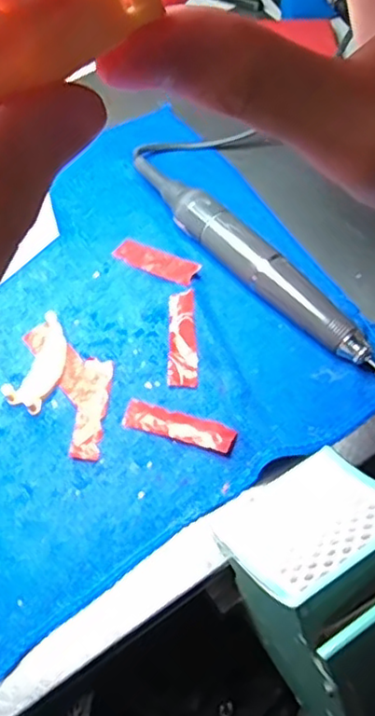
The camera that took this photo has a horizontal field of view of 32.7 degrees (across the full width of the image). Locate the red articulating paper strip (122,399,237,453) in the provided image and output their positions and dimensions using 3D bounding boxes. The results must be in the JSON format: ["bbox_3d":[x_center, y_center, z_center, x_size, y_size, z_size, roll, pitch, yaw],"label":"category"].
[{"bbox_3d":[-0.005,0.036,0.342,0.059,0.004,0.016,14,56,12],"label":"red articulating paper strip"}]

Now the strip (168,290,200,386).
[{"bbox_3d":[-0.003,-0.012,0.366,0.016,0.009,0.058,-2,59,1],"label":"strip"}]

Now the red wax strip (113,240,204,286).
[{"bbox_3d":[-0.019,-0.061,0.399,0.058,0.005,0.019,24,72,27],"label":"red wax strip"}]

